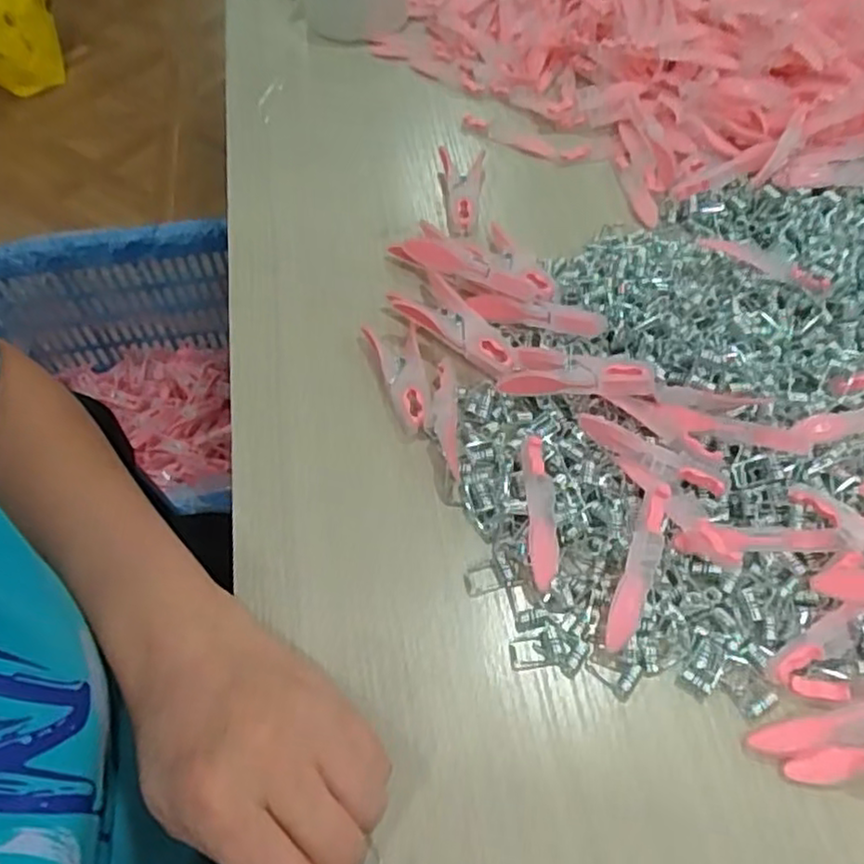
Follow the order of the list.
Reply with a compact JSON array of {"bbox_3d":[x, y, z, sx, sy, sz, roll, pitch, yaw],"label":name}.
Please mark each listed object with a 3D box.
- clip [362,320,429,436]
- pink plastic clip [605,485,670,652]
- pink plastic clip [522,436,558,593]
[{"bbox_3d":[-0.016,-0.031,0.378,0.028,0.013,0.071,-12,58,-8],"label":"clip"},{"bbox_3d":[0.094,0.061,0.310,0.014,0.009,0.076,17,80,13],"label":"pink plastic clip"},{"bbox_3d":[0.053,0.037,0.330,0.013,0.009,0.074,-2,59,2],"label":"pink plastic clip"}]

